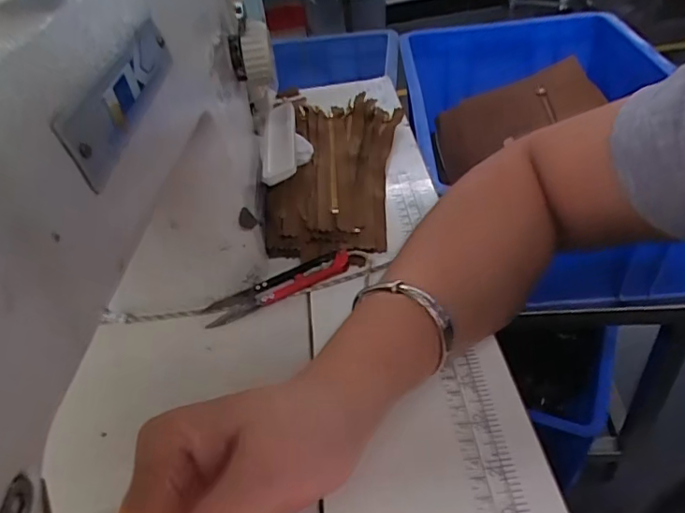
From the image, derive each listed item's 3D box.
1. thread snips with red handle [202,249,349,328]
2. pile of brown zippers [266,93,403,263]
[{"bbox_3d":[-0.044,0.021,0.376,0.104,0.013,0.021,-20,41,-15],"label":"thread snips with red handle"},{"bbox_3d":[-0.002,-0.079,0.480,0.109,0.034,0.228,-2,39,6],"label":"pile of brown zippers"}]

